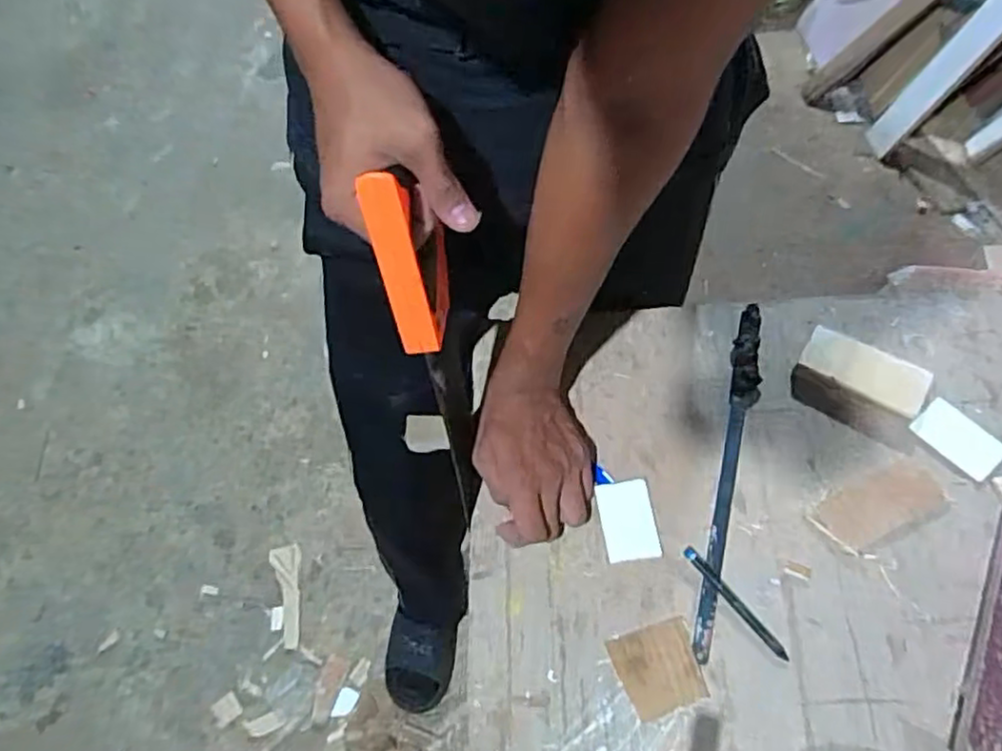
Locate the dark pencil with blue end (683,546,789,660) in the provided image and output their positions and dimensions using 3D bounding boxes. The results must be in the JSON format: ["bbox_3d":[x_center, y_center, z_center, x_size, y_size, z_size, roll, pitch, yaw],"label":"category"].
[{"bbox_3d":[0.177,0.171,0.510,0.011,0.004,0.099,-35,65,-15],"label":"dark pencil with blue end"}]

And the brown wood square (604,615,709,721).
[{"bbox_3d":[0.115,0.213,0.493,0.058,0.004,0.057,-17,61,-6],"label":"brown wood square"}]

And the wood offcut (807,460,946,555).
[{"bbox_3d":[0.300,0.102,0.531,0.097,0.004,0.047,-25,62,-10],"label":"wood offcut"}]

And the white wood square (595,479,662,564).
[{"bbox_3d":[0.103,0.117,0.546,0.043,0.006,0.063,-7,61,0],"label":"white wood square"}]

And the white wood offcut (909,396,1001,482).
[{"bbox_3d":[0.377,0.051,0.554,0.045,0.006,0.067,-38,65,-16],"label":"white wood offcut"}]

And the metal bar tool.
[{"bbox_3d":[0.195,0.073,0.559,0.027,0.015,0.314,12,62,10],"label":"metal bar tool"}]

